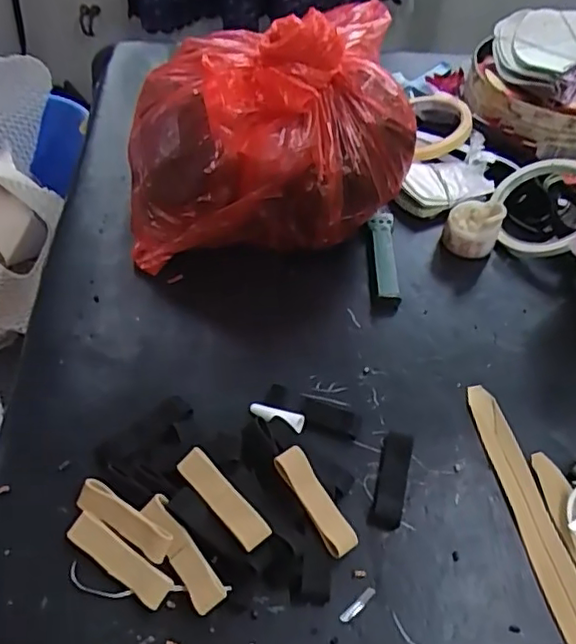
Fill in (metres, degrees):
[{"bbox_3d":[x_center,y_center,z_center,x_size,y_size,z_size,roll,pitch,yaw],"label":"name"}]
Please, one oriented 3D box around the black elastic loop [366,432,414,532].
[{"bbox_3d":[0.062,0.092,0.351,0.018,0.006,0.060,14,49,9],"label":"black elastic loop"}]

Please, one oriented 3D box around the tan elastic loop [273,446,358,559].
[{"bbox_3d":[0.016,0.095,0.318,0.018,0.007,0.061,-28,77,-25],"label":"tan elastic loop"}]

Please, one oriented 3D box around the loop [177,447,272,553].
[{"bbox_3d":[-0.035,0.092,0.314,0.016,0.004,0.062,-44,62,-11],"label":"loop"}]

